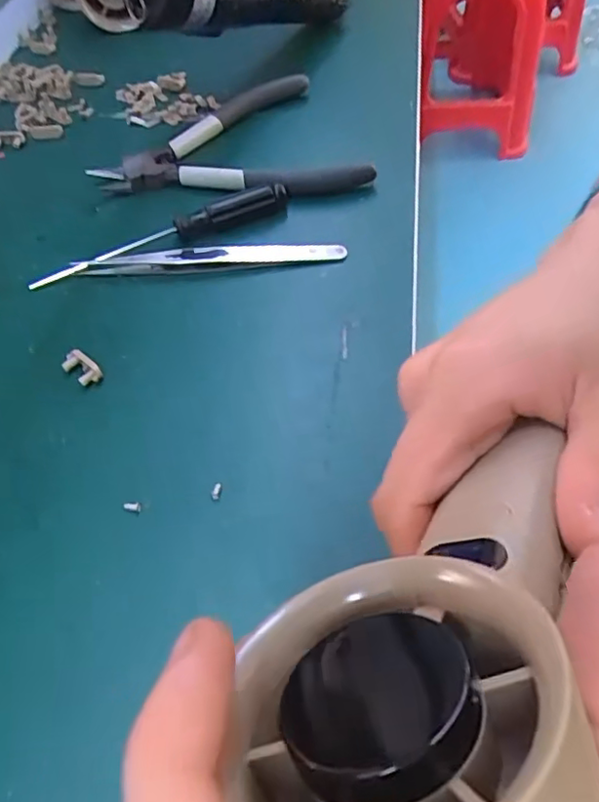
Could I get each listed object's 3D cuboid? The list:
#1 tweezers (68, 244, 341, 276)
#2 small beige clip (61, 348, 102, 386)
[{"bbox_3d":[-0.042,-0.068,0.287,0.127,0.010,0.011,-6,54,-3],"label":"tweezers"},{"bbox_3d":[-0.092,-0.014,0.250,0.018,0.007,0.010,35,62,24],"label":"small beige clip"}]

